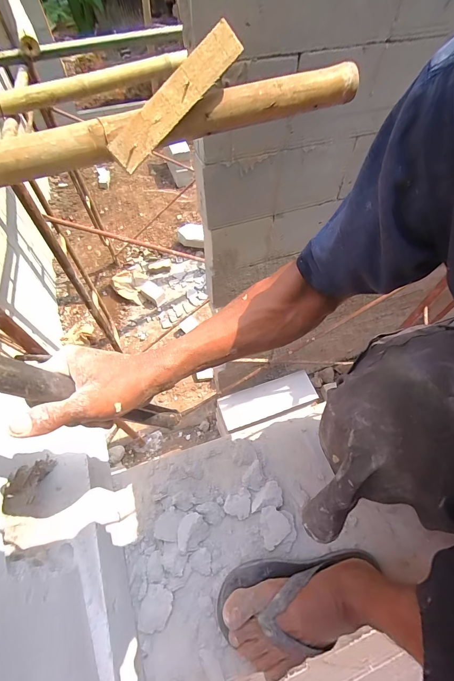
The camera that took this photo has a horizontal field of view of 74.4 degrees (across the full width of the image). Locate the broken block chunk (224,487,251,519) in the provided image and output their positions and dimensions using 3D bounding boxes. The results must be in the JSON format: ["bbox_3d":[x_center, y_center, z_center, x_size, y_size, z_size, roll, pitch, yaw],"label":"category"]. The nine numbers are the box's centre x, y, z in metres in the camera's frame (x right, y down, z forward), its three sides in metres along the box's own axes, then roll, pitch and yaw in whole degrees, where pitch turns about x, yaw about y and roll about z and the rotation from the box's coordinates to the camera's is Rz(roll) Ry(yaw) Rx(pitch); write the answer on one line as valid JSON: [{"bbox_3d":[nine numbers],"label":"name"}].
[{"bbox_3d":[0.019,0.259,0.479,0.039,0.009,0.043,20,60,12],"label":"broken block chunk"}]

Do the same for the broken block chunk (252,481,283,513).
[{"bbox_3d":[0.063,0.249,0.480,0.049,0.011,0.037,-7,58,-4],"label":"broken block chunk"}]

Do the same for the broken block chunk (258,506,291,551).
[{"bbox_3d":[0.071,0.284,0.459,0.045,0.014,0.050,-22,60,-13],"label":"broken block chunk"}]

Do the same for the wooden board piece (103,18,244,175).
[{"bbox_3d":[-0.092,-0.438,0.536,0.301,0.058,0.024,-47,21,2],"label":"wooden board piece"}]

